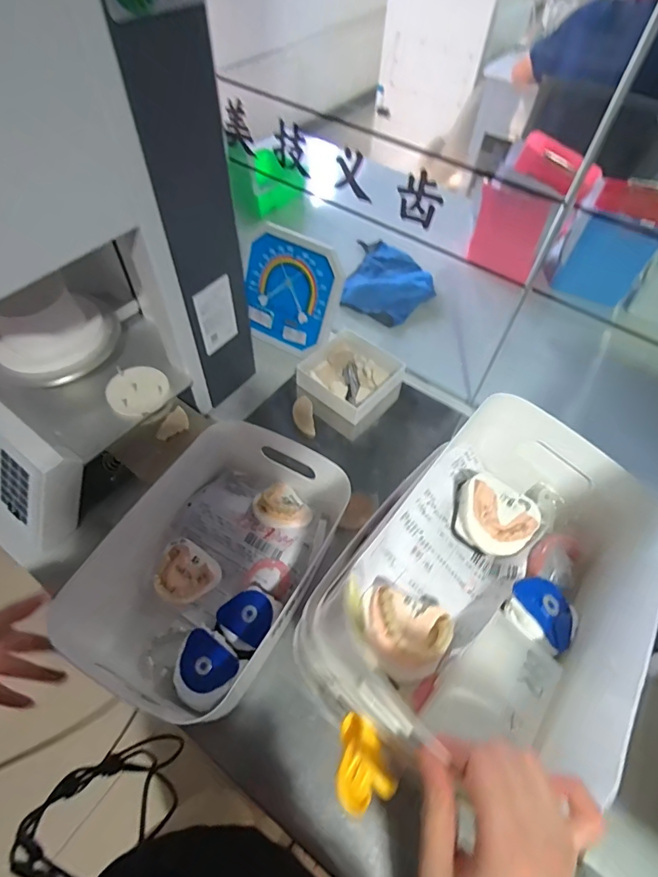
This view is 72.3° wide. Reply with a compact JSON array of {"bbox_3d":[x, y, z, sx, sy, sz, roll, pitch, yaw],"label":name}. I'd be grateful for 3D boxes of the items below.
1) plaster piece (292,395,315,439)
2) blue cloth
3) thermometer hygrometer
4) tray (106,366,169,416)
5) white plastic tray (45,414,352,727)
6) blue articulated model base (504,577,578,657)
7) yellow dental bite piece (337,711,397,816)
[{"bbox_3d":[-0.040,-0.034,0.722,0.032,0.006,0.072,-9,73,-9],"label":"plaster piece"},{"bbox_3d":[0.127,-0.323,0.909,0.168,0.033,0.252,16,57,8],"label":"blue cloth"},{"bbox_3d":[-0.069,-0.244,0.755,0.171,0.179,0.033,27,29,15],"label":"thermometer hygrometer"},{"bbox_3d":[-0.255,-0.065,0.601,0.074,0.014,0.077,1,56,-2],"label":"tray"},{"bbox_3d":[-0.126,0.142,0.528,0.196,0.113,0.323,27,59,14],"label":"white plastic tray"},{"bbox_3d":[0.192,0.160,0.410,0.062,0.026,0.062,-32,72,-37],"label":"blue articulated model base"},{"bbox_3d":[0.020,0.225,0.315,0.039,0.027,0.053,-15,59,-13],"label":"yellow dental bite piece"}]

